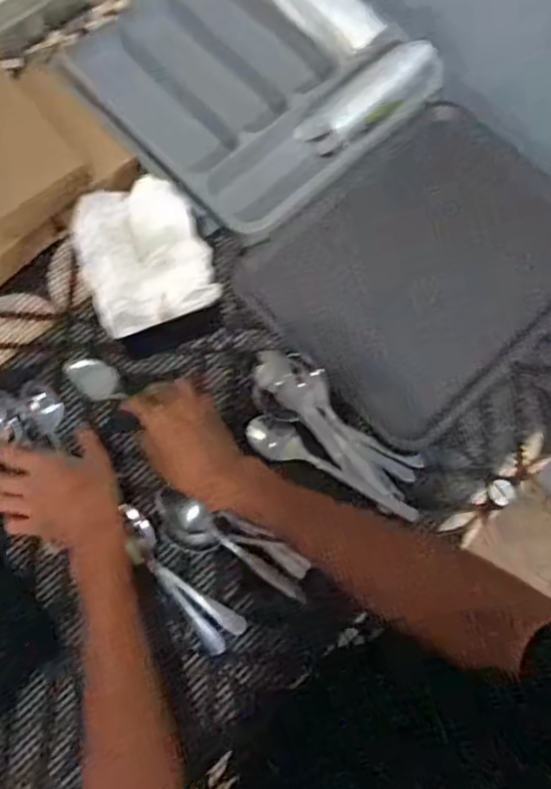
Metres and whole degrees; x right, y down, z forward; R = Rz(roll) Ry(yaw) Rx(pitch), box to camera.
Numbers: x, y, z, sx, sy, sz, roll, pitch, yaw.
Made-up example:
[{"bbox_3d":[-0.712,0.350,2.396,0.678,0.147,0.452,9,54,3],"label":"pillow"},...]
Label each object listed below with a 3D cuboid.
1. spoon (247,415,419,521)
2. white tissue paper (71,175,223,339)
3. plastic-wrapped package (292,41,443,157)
[{"bbox_3d":[0.059,0.068,0.620,0.183,0.015,0.042,22,74,5],"label":"spoon"},{"bbox_3d":[-0.126,-0.134,0.597,0.114,0.043,0.132,-21,76,-8],"label":"white tissue paper"},{"bbox_3d":[0.105,-0.327,0.692,0.165,0.040,0.058,-35,78,-11],"label":"plastic-wrapped package"}]

